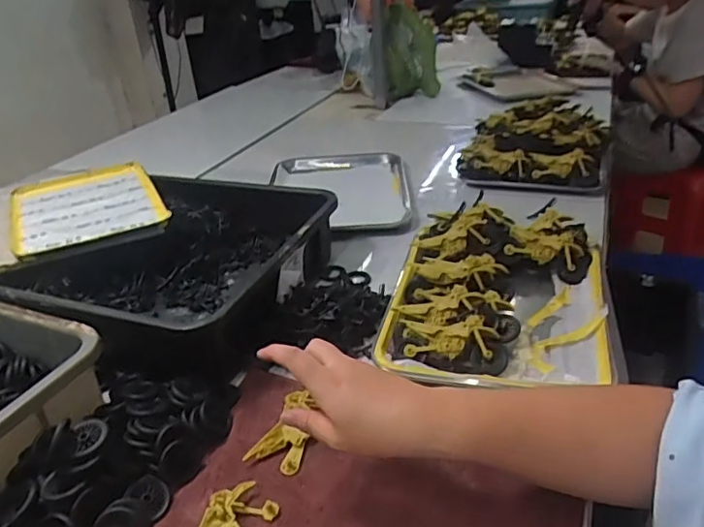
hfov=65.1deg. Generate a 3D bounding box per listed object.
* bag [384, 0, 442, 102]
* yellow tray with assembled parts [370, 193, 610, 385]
[{"bbox_3d":[0.174,-0.618,1.604,0.144,0.234,0.222,-1,31,5],"label":"bag"},{"bbox_3d":[0.182,0.035,0.686,0.250,0.070,0.327,5,32,16],"label":"yellow tray with assembled parts"}]

